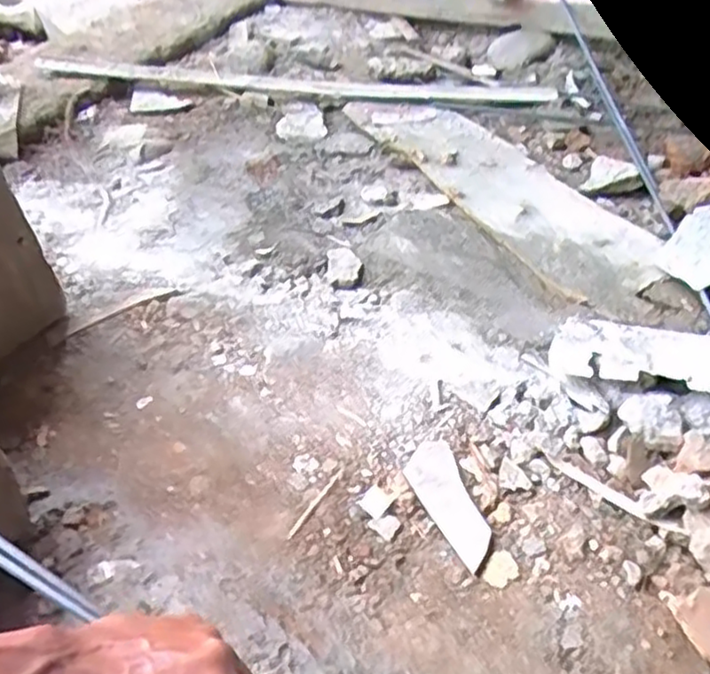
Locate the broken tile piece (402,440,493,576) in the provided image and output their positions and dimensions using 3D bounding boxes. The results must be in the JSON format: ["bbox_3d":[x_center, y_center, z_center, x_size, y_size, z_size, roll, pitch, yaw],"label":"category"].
[{"bbox_3d":[0.083,0.149,0.626,0.048,0.007,0.125,-14,47,-12],"label":"broken tile piece"}]

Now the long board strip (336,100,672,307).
[{"bbox_3d":[0.190,-0.219,0.976,0.148,0.013,0.555,-25,50,-21],"label":"long board strip"}]

